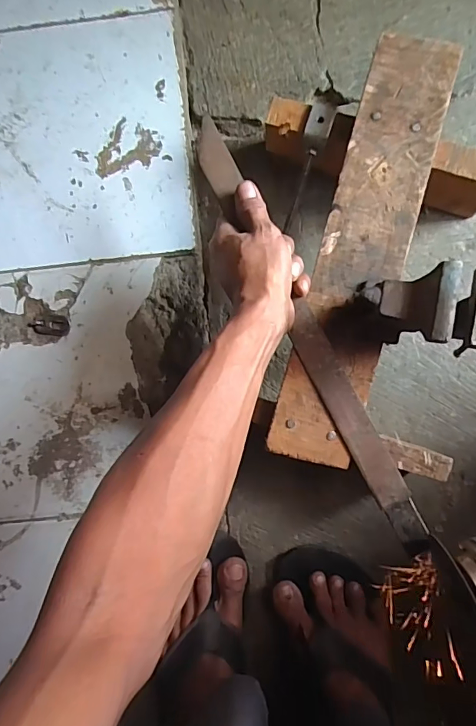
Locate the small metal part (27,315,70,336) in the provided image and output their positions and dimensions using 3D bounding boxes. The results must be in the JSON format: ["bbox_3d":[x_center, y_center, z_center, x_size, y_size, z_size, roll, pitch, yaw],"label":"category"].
[{"bbox_3d":[-0.226,-0.045,0.533,0.049,0.004,0.025,3,89,4],"label":"small metal part"}]

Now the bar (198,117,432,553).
[{"bbox_3d":[0.064,-0.027,0.410,0.031,0.009,0.427,-28,87,3],"label":"bar"}]

